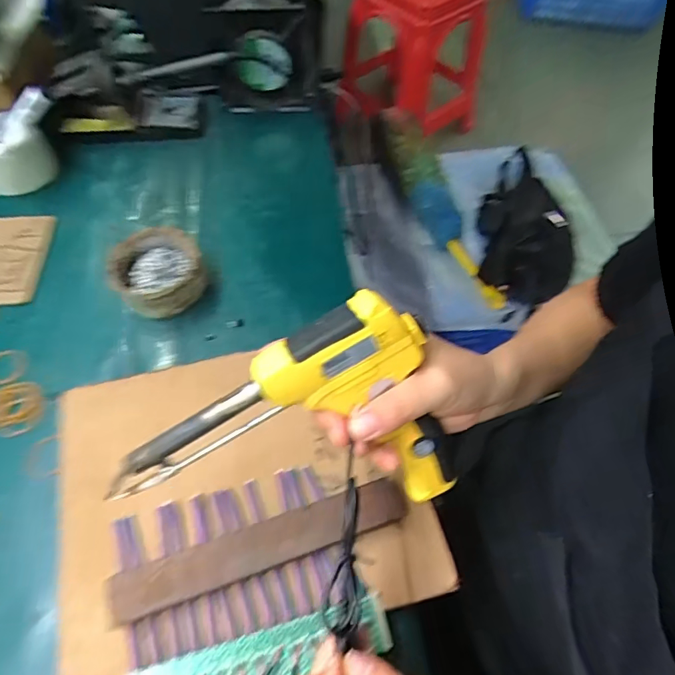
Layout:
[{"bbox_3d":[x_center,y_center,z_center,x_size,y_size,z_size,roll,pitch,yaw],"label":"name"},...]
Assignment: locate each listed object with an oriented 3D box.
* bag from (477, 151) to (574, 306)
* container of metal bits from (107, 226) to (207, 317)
[{"bbox_3d":[0.371,-0.226,0.914,0.181,0.090,0.402,14,60,6],"label":"bag"},{"bbox_3d":[-0.170,-0.061,0.450,0.080,0.036,0.080,0,58,0],"label":"container of metal bits"}]

